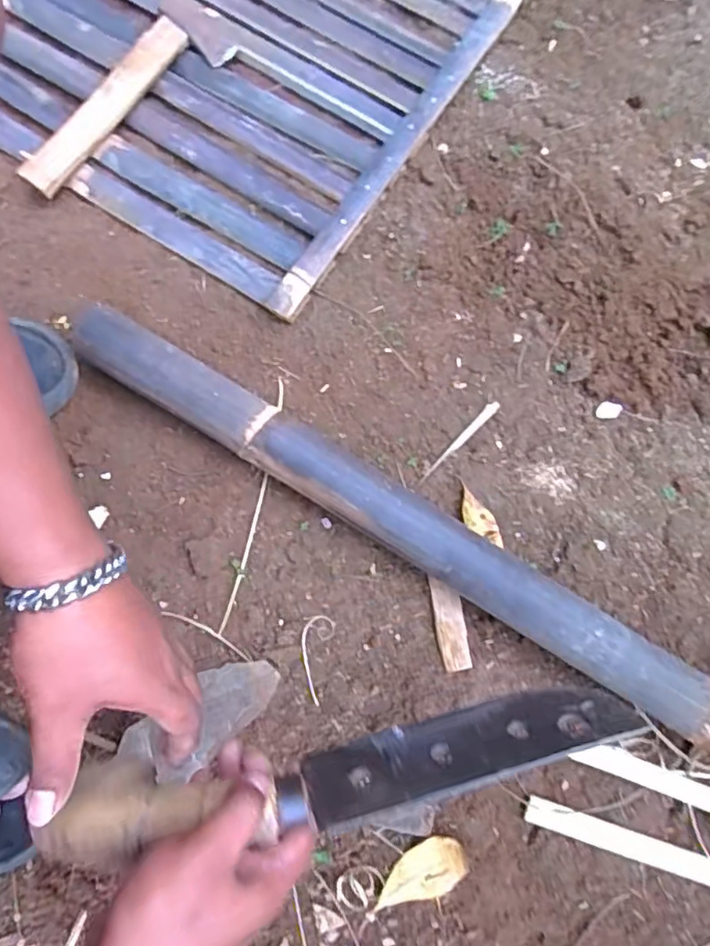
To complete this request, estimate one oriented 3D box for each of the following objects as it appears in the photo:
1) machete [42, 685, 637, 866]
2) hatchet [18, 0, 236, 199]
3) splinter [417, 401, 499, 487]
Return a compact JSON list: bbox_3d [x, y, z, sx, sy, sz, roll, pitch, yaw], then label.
[{"bbox_3d":[-0.003,0.191,0.375,0.369,0.075,0.036,-8,102,-9],"label":"machete"},{"bbox_3d":[-0.247,-0.406,0.645,0.079,0.032,0.279,42,80,8],"label":"hatchet"},{"bbox_3d":[0.101,-0.029,0.585,0.010,0.007,0.111,42,80,8],"label":"splinter"}]

